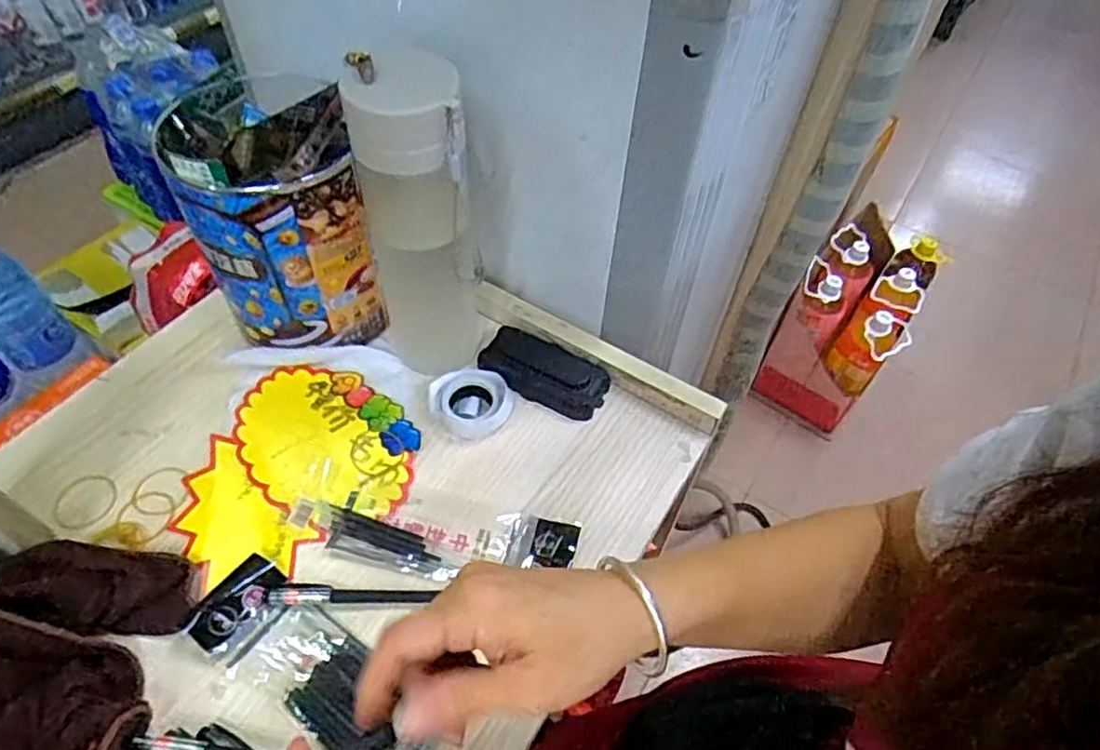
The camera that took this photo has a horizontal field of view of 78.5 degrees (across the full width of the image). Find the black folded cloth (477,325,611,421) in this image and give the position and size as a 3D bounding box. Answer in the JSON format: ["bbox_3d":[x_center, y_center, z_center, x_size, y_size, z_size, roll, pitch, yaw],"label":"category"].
[{"bbox_3d":[-0.003,-0.004,0.573,0.104,0.026,0.058,27,57,15],"label":"black folded cloth"}]

